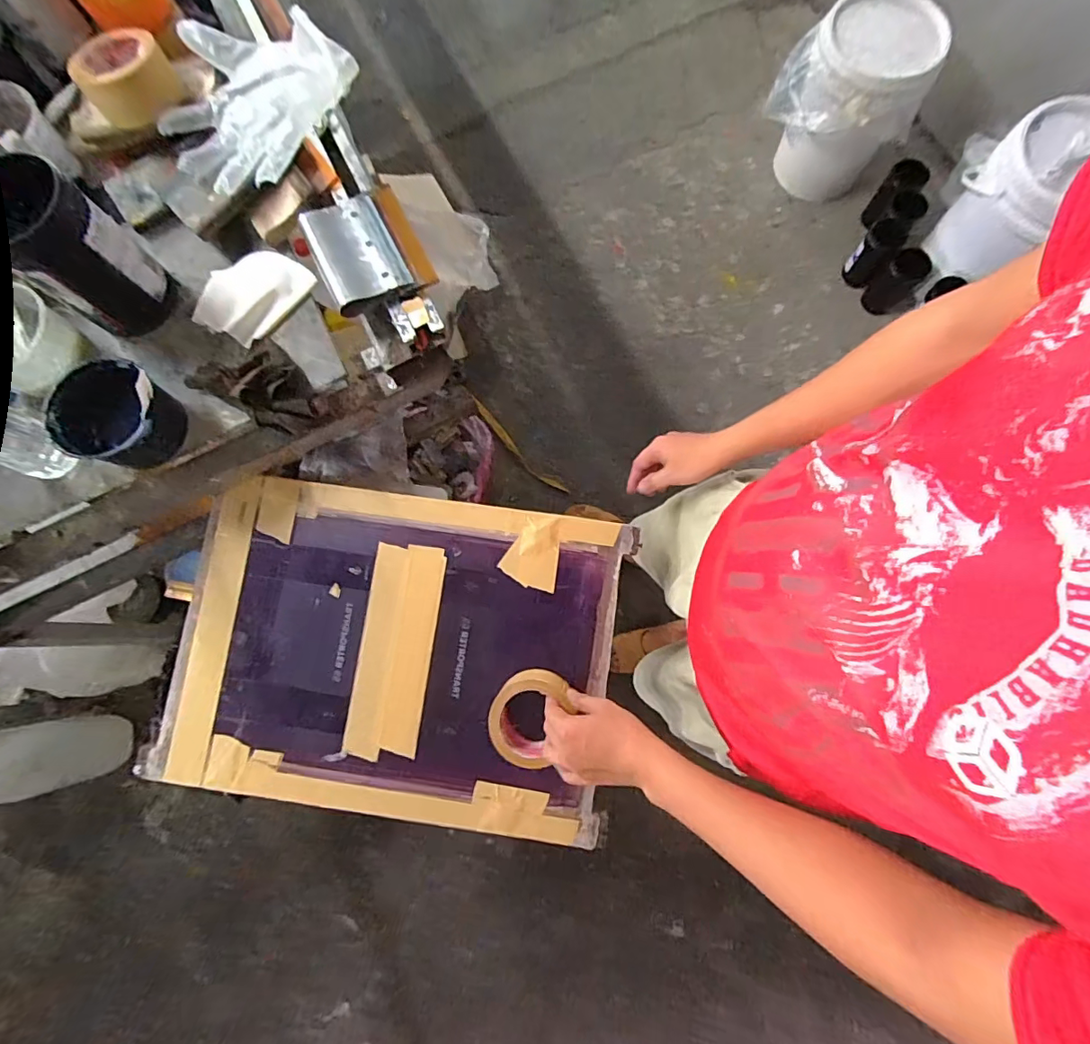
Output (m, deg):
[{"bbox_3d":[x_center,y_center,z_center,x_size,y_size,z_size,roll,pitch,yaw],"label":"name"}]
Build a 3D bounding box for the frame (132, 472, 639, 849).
[{"bbox_3d":[-0.189,0.159,0.652,0.550,0.039,0.402,9,78,1],"label":"frame"}]

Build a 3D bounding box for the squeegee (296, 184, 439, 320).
[{"bbox_3d":[-0.206,-0.317,0.589,0.116,0.026,0.137,-26,78,-3],"label":"squeegee"}]

